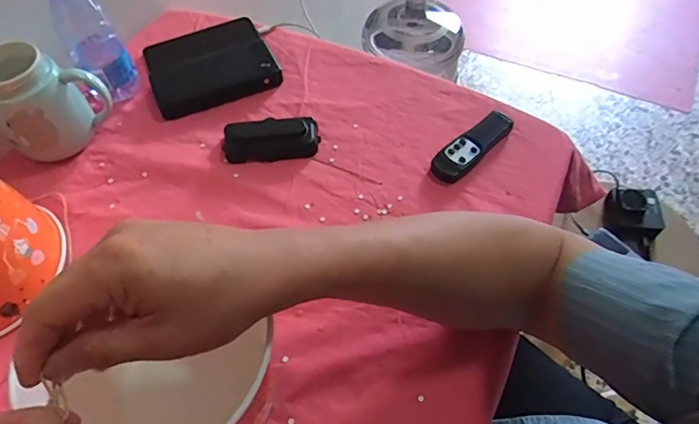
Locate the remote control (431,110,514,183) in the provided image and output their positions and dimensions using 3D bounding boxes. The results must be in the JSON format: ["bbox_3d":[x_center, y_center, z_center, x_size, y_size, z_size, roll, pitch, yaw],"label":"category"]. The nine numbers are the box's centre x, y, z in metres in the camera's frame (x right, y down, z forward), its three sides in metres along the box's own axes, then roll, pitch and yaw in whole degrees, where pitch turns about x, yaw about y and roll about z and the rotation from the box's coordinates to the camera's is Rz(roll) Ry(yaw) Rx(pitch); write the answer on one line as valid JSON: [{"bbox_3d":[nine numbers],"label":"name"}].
[{"bbox_3d":[0.141,-0.078,0.572,0.119,0.016,0.038,-40,64,-23],"label":"remote control"}]

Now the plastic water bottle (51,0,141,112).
[{"bbox_3d":[-0.298,-0.200,0.577,0.066,0.154,0.060,-25,59,-16],"label":"plastic water bottle"}]

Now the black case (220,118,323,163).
[{"bbox_3d":[-0.090,-0.085,0.582,0.107,0.022,0.049,-5,56,-3],"label":"black case"}]

